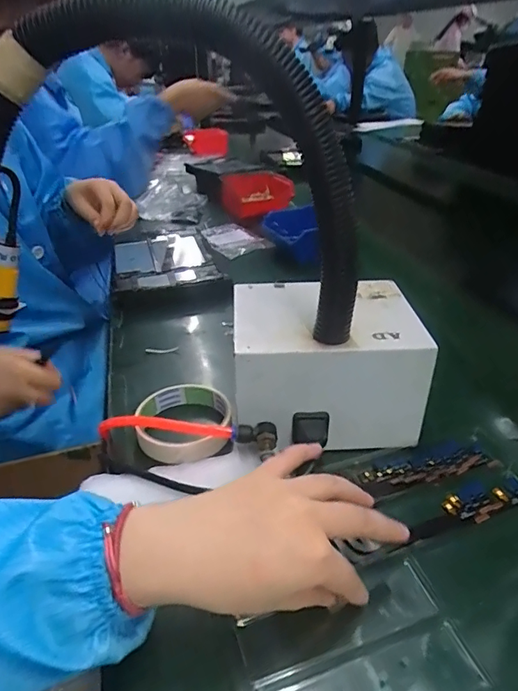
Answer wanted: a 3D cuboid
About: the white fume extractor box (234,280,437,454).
[{"bbox_3d":[0.055,0.014,0.429,0.156,0.109,0.125,-1,32,-2],"label":"white fume extractor box"}]

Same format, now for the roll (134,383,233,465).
[{"bbox_3d":[-0.066,0.067,0.429,0.084,0.029,0.090,1,32,0],"label":"roll"}]

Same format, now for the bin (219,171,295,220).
[{"bbox_3d":[-0.005,-0.336,1.049,0.154,0.072,0.127,-8,33,-15],"label":"bin"}]

